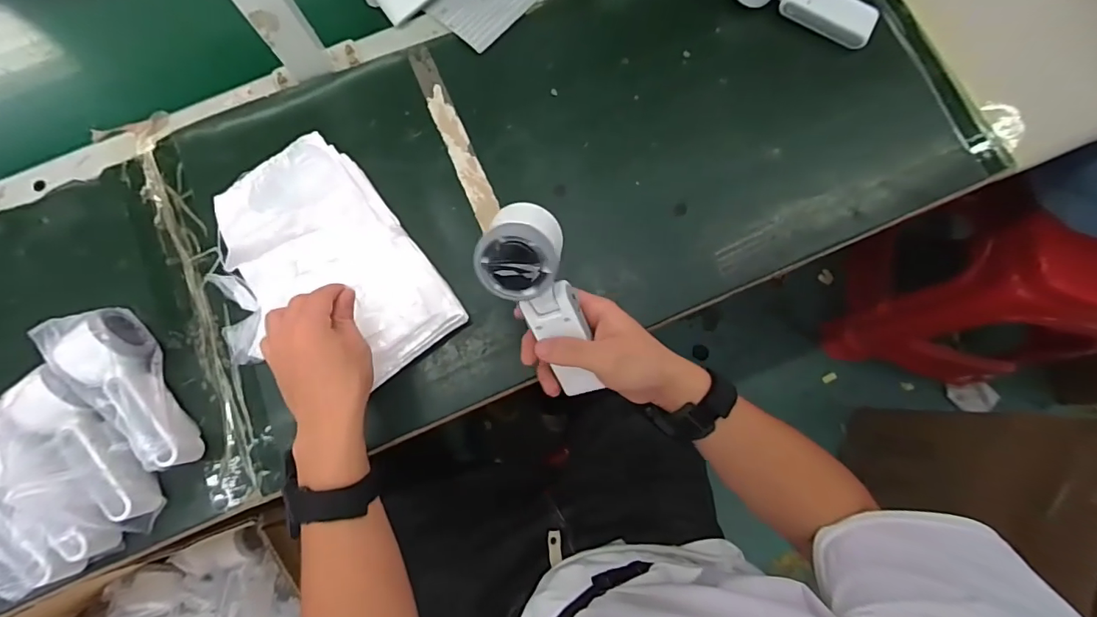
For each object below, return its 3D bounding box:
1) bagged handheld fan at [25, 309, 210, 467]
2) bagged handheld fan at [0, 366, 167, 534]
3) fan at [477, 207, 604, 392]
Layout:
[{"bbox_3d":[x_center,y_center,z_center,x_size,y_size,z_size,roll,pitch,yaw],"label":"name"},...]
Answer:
[{"bbox_3d":[-0.399,0.081,0.473,0.057,0.074,0.173,-33,80,-5],"label":"bagged handheld fan"},{"bbox_3d":[-0.428,0.133,0.447,0.071,0.064,0.164,-44,81,-7],"label":"bagged handheld fan"},{"bbox_3d":[0.002,0.000,0.385,0.067,0.049,0.165,-27,120,-3],"label":"fan"}]

